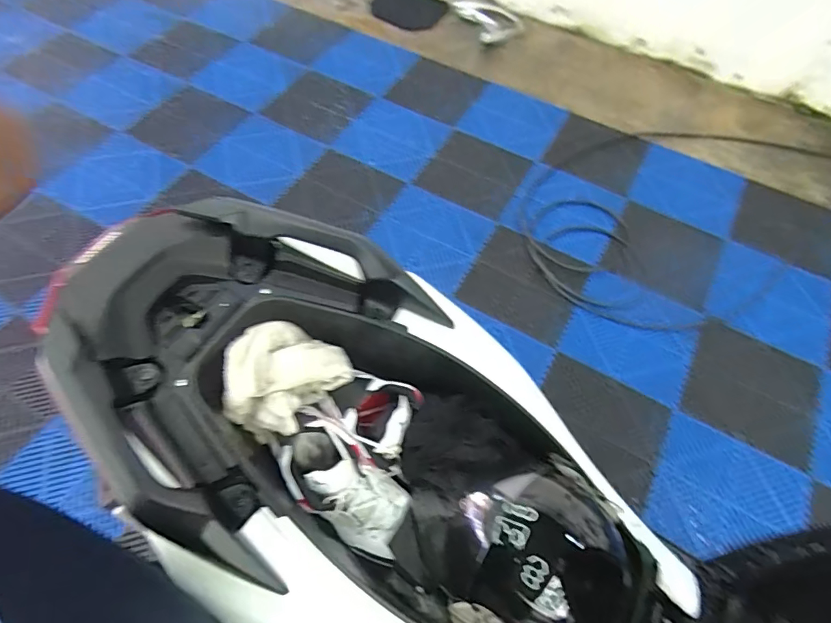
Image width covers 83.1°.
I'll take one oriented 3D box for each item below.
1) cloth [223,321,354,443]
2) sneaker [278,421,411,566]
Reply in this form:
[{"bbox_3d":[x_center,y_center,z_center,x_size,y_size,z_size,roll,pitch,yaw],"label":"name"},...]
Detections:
[{"bbox_3d":[-0.180,0.097,0.650,0.145,0.087,0.145,20,60,10],"label":"cloth"},{"bbox_3d":[-0.093,0.241,0.645,0.103,0.097,0.231,-44,108,-23],"label":"sneaker"}]

